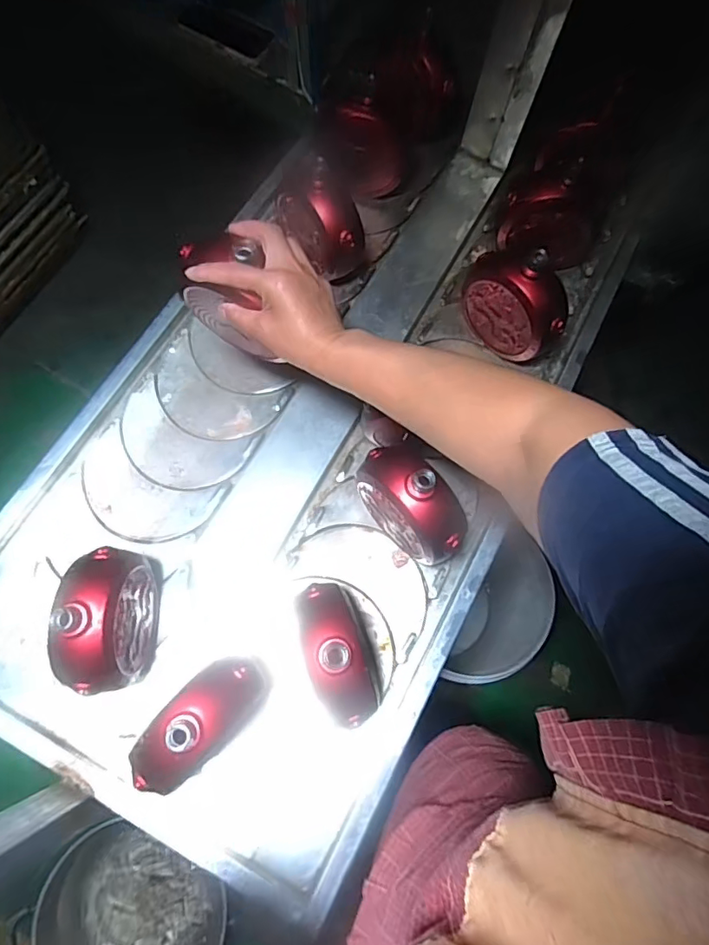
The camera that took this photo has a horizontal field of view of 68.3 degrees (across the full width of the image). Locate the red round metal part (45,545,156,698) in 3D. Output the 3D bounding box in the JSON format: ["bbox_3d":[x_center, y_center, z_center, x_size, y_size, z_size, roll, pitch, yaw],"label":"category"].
[{"bbox_3d":[-0.254,0.152,0.540,0.055,0.150,0.133,1,72,-1],"label":"red round metal part"}]

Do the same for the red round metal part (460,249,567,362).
[{"bbox_3d":[0.207,-0.217,0.678,0.062,0.145,0.140,-43,78,-13],"label":"red round metal part"}]

